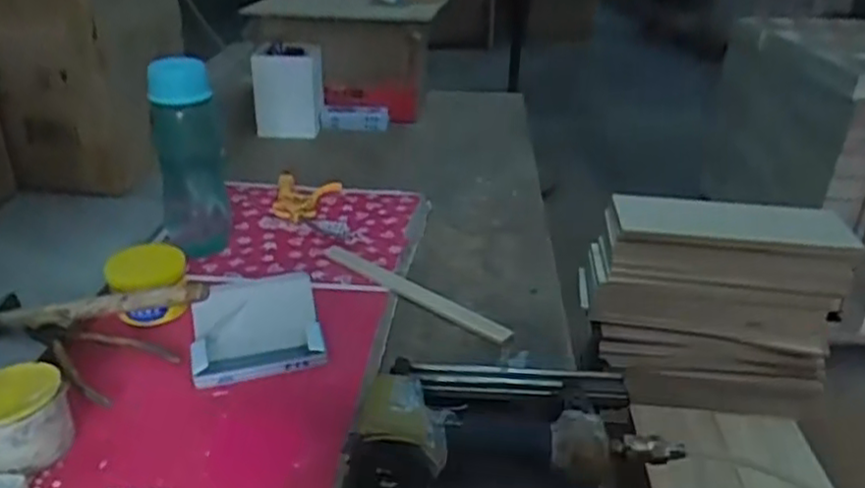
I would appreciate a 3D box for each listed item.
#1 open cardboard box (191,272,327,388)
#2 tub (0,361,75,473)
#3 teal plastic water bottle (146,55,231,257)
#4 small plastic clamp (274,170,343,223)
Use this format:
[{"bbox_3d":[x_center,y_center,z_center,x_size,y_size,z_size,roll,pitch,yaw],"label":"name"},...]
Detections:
[{"bbox_3d":[-0.181,0.084,0.715,0.128,0.041,0.123,-7,29,-16],"label":"open cardboard box"},{"bbox_3d":[-0.345,0.142,0.572,0.077,0.052,0.067,-18,34,-33],"label":"tub"},{"bbox_3d":[-0.313,-0.107,0.894,0.083,0.252,0.065,-6,29,-16],"label":"teal plastic water bottle"},{"bbox_3d":[-0.185,-0.075,1.028,0.095,0.020,0.154,-1,28,-7],"label":"small plastic clamp"}]

